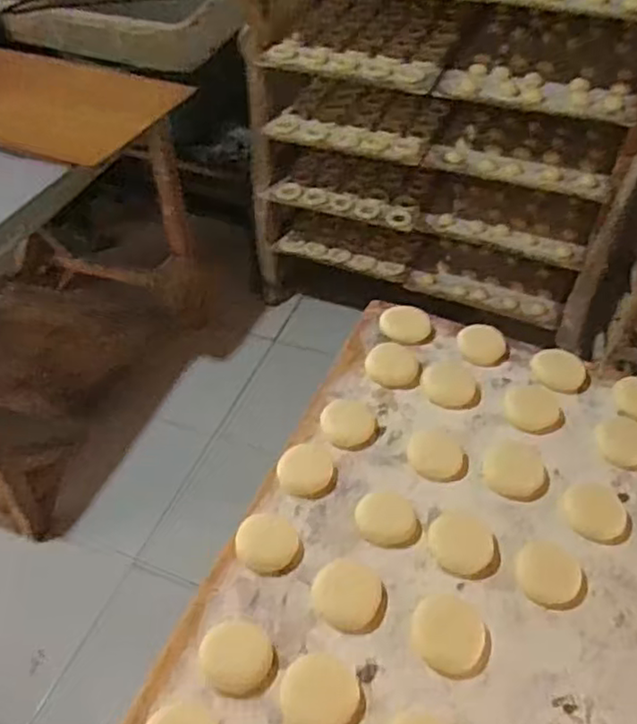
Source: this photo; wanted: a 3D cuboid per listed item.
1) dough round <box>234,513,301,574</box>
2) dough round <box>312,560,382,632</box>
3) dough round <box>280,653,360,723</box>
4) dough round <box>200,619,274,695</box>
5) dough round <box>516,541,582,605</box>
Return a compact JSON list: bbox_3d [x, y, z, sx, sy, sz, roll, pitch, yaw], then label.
[{"bbox_3d":[-0.040,0.141,0.520,0.046,0.008,0.047,0,46,0],"label":"dough round"},{"bbox_3d":[0.023,0.169,0.490,0.049,0.009,0.049,0,46,0],"label":"dough round"},{"bbox_3d":[0.001,0.222,0.443,0.051,0.004,0.051,35,56,30],"label":"dough round"},{"bbox_3d":[-0.056,0.202,0.455,0.048,0.012,0.043,10,47,10],"label":"dough round"},{"bbox_3d":[0.176,0.160,0.506,0.047,0.004,0.053,12,47,12],"label":"dough round"}]

